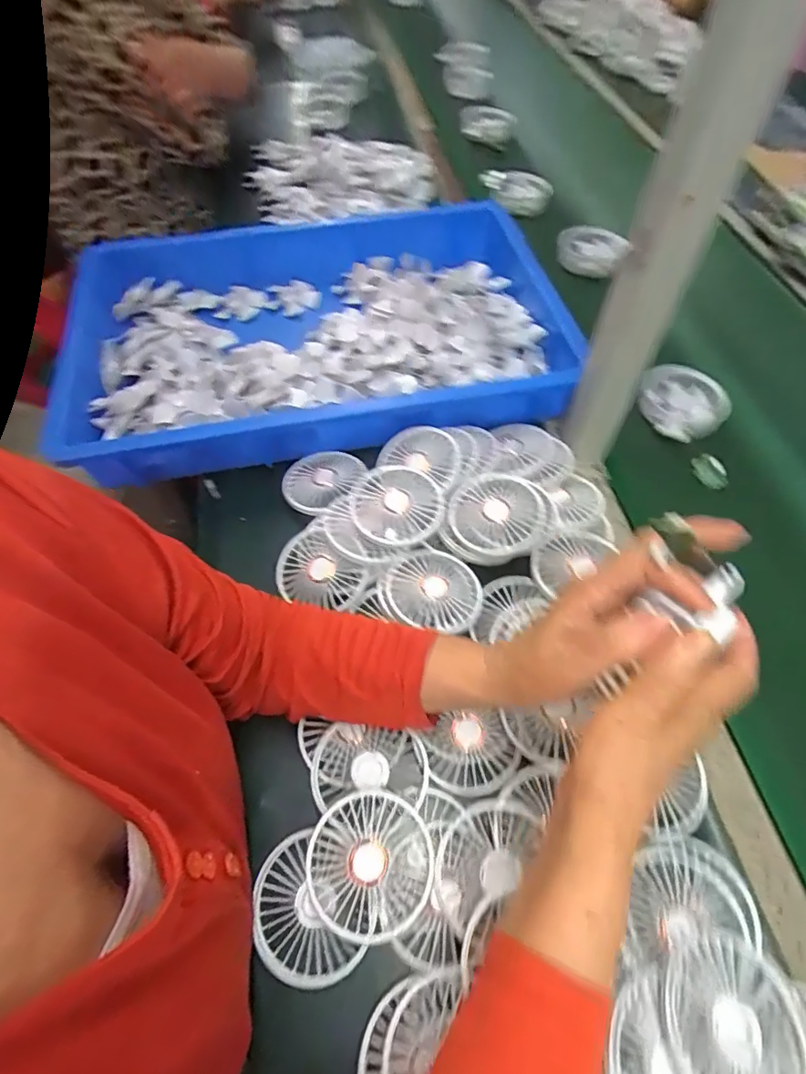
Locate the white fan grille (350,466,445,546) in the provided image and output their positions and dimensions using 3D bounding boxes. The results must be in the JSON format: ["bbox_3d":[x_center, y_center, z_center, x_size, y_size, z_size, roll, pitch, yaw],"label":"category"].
[{"bbox_3d":[-0.007,-0.035,0.506,0.090,0.014,0.086,1,58,-1],"label":"white fan grille"}]

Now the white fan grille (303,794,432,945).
[{"bbox_3d":[-0.023,0.230,0.369,0.085,0.021,0.086,-1,60,3],"label":"white fan grille"}]

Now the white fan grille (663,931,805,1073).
[{"bbox_3d":[0.200,0.294,0.308,0.086,0.015,0.090,26,53,5],"label":"white fan grille"}]

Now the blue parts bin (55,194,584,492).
[{"bbox_3d":[-0.114,-0.261,0.641,0.587,0.068,0.379,-5,58,-4],"label":"blue parts bin"}]

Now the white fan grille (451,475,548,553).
[{"bbox_3d":[0.094,-0.026,0.505,0.094,0.013,0.082,-32,63,-19],"label":"white fan grille"}]

